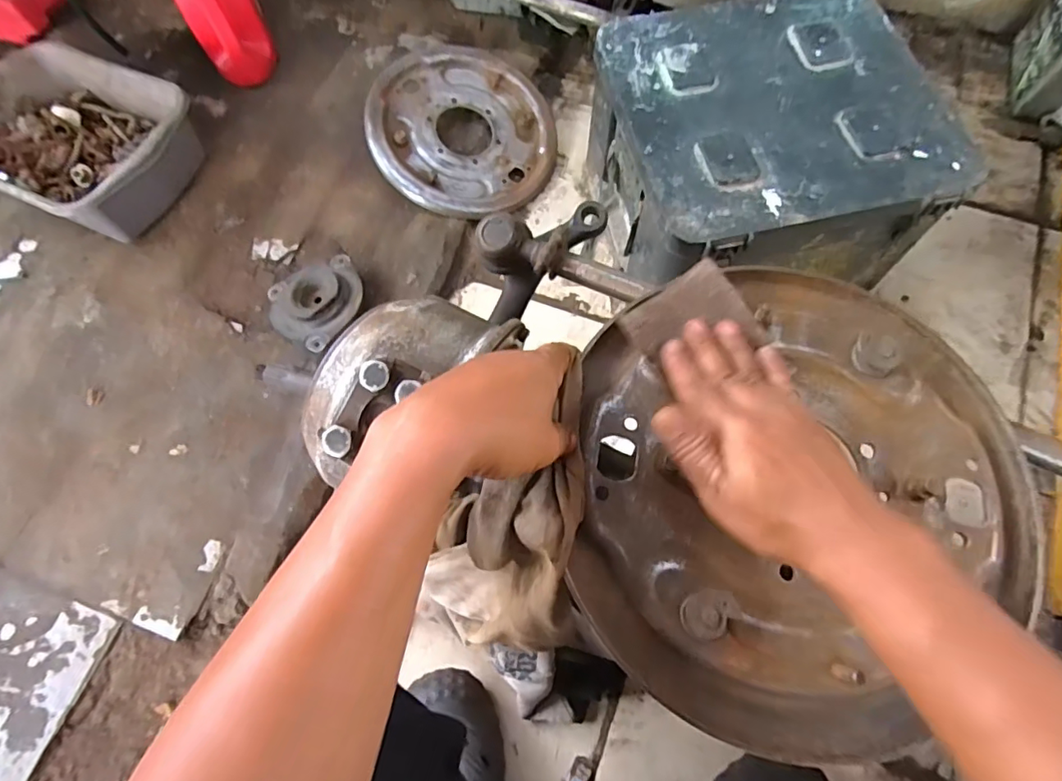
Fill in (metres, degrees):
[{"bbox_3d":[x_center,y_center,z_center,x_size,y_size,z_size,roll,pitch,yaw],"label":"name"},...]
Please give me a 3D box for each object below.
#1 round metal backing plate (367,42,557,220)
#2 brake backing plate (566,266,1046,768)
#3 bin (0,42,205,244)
[{"bbox_3d":[-0.104,-0.429,0.897,0.296,0.025,0.311,2,81,-15],"label":"round metal backing plate"},{"bbox_3d":[0.169,0.057,0.348,0.302,0.033,0.279,0,69,1],"label":"brake backing plate"},{"bbox_3d":[-0.703,-0.379,0.869,0.314,0.132,0.258,21,71,10],"label":"bin"}]

